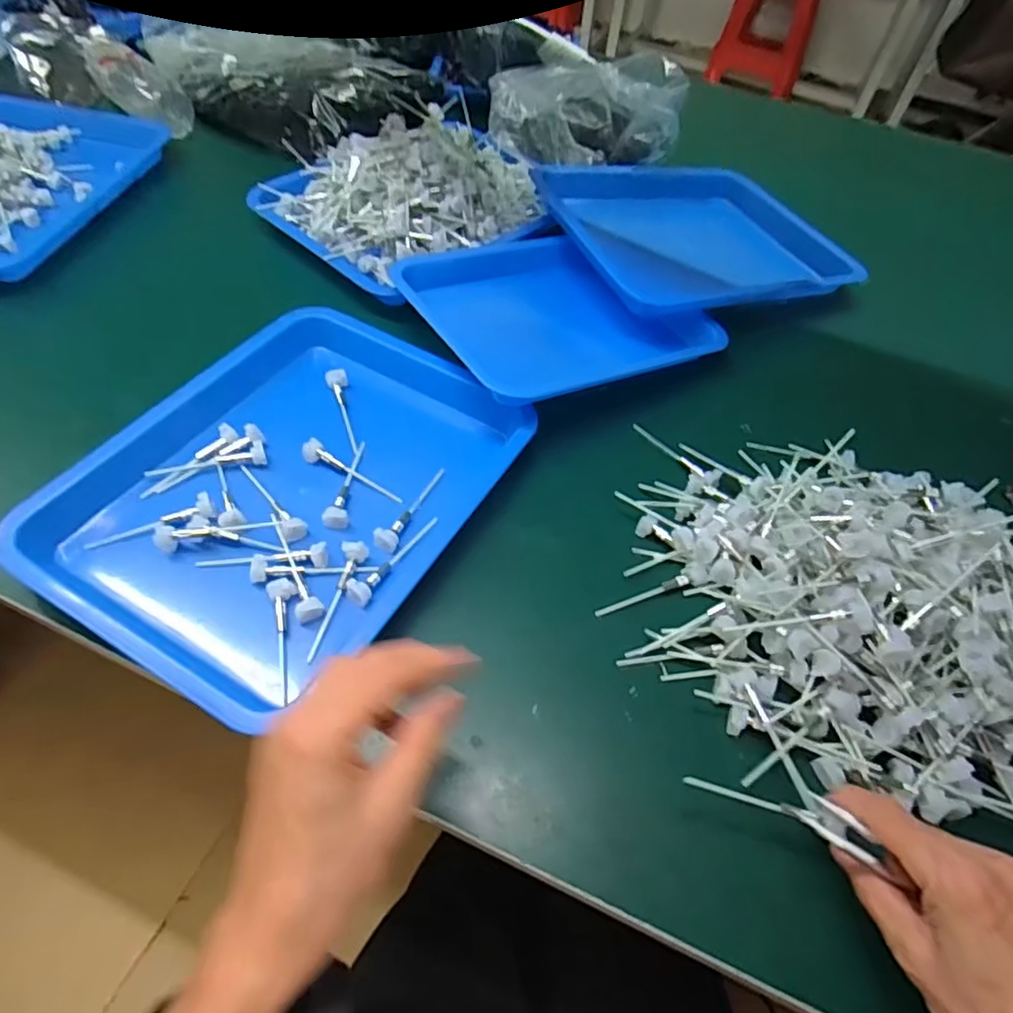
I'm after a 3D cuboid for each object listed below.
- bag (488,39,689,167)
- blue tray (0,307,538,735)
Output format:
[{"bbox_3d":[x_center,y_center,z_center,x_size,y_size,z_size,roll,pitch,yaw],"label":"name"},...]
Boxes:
[{"bbox_3d":[0.093,-0.464,0.745,0.224,0.114,0.096,-4,54,-8],"label":"bag"},{"bbox_3d":[-0.161,-0.019,0.486,0.267,0.049,0.334,27,56,14],"label":"blue tray"}]

